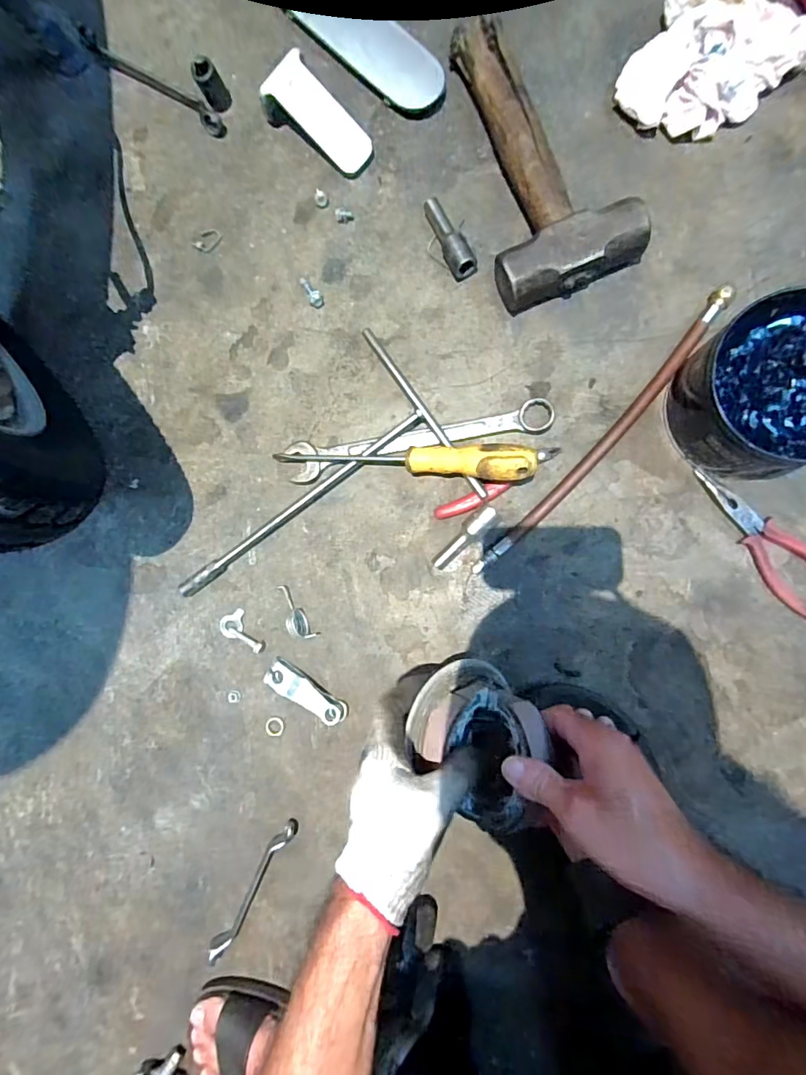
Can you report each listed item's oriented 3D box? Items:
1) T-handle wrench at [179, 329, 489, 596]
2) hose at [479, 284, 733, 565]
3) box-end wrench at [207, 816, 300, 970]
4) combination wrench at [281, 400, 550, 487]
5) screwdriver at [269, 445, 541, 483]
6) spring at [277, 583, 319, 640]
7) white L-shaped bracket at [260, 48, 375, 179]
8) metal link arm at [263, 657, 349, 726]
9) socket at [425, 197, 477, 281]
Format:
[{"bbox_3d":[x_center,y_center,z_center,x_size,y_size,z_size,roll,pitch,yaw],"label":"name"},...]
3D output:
[{"bbox_3d":[-0.100,-0.035,0.481,0.302,0.020,0.194,-35,84,6],"label":"T-handle wrench"},{"bbox_3d":[0.182,-0.087,0.444,0.026,0.017,0.321,41,94,7],"label":"hose"},{"bbox_3d":[-0.146,0.342,0.475,0.017,0.013,0.155,31,93,8],"label":"box-end wrench"},{"bbox_3d":[0.012,-0.090,0.467,0.254,0.014,0.040,-8,87,8],"label":"combination wrench"},{"bbox_3d":[-0.005,-0.071,0.453,0.248,0.025,0.030,5,89,22],"label":"screwdriver"},{"bbox_3d":[-0.107,0.074,0.476,0.014,0.026,0.060,-34,84,6],"label":"spring"},{"bbox_3d":[-0.080,-0.407,0.485,0.119,0.044,0.052,38,94,-7],"label":"white L-shaped bracket"},{"bbox_3d":[-0.093,0.150,0.477,0.086,0.018,0.026,30,93,8],"label":"metal link arm"},{"bbox_3d":[0.042,-0.282,0.461,0.023,0.023,0.080,-28,85,7],"label":"socket"}]

